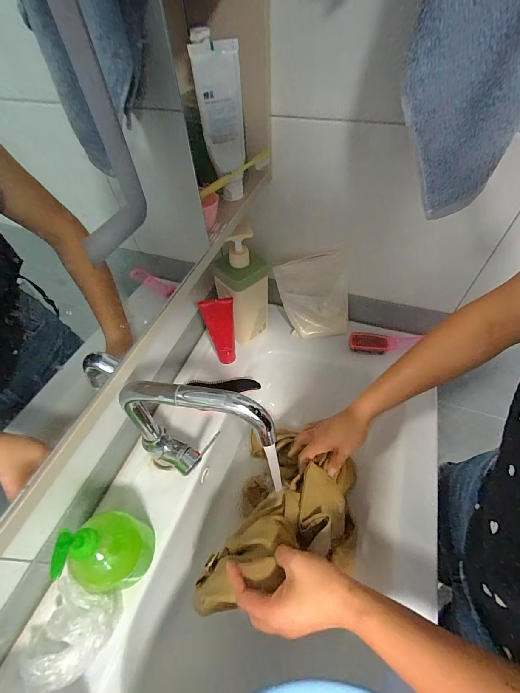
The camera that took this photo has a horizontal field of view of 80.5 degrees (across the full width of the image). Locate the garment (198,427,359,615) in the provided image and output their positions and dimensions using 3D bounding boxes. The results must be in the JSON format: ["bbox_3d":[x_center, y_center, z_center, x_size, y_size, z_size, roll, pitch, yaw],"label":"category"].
[{"bbox_3d":[0.051,0.257,0.469,0.190,0.181,0.272,18,55,16],"label":"garment"}]

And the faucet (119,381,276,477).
[{"bbox_3d":[-0.077,0.117,0.396,0.189,0.203,0.042,8,53,8],"label":"faucet"}]

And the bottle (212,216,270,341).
[{"bbox_3d":[-0.031,-0.106,0.576,0.099,0.221,0.056,-23,55,-15],"label":"bottle"}]

